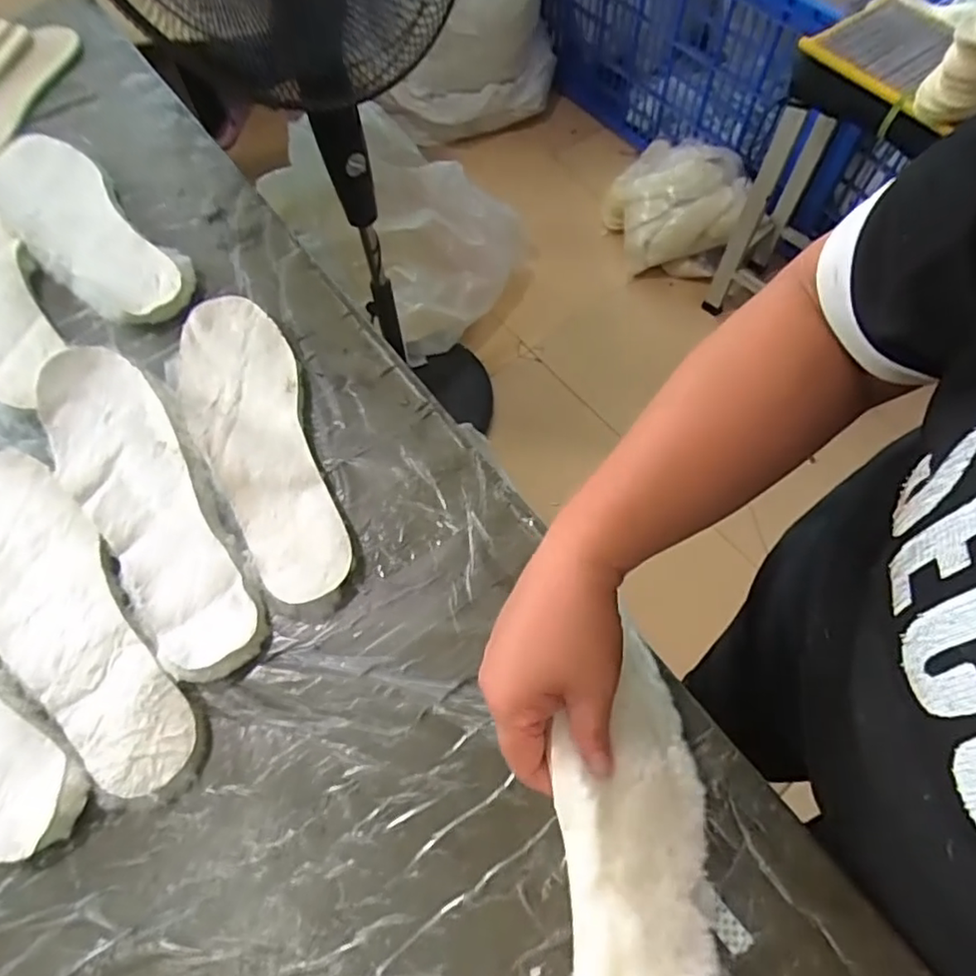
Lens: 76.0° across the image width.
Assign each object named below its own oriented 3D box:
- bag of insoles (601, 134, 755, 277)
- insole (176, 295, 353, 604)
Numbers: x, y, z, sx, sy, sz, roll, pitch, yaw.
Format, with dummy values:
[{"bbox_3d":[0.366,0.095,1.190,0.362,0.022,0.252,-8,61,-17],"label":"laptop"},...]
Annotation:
[{"bbox_3d":[0.458,-0.739,1.572,0.290,0.198,0.379,-2,64,-1],"label":"bag of insoles"},{"bbox_3d":[-0.174,-0.041,0.472,0.088,0.015,0.267,-24,66,-10],"label":"insole"}]

